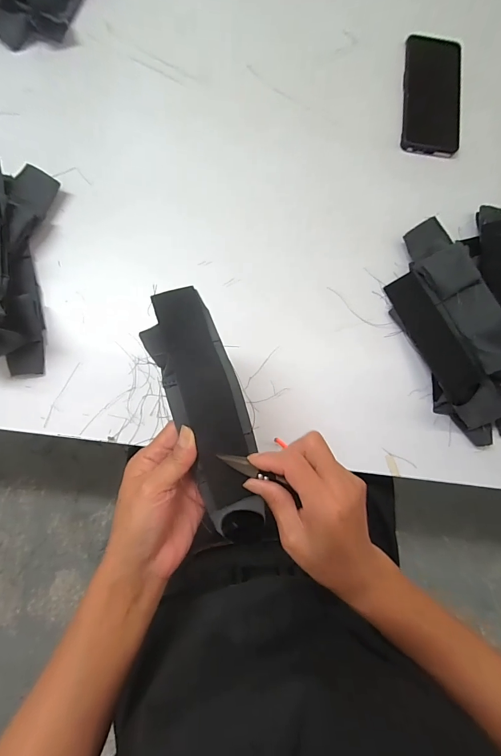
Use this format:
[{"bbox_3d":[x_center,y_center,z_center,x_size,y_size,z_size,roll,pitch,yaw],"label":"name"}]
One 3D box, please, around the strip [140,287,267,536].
[{"bbox_3d":[-0.033,0.027,0.278,0.056,0.020,0.202,-17,87,-7],"label":"strip"}]

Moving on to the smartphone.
[{"bbox_3d":[0.245,-0.381,0.477,0.085,0.012,0.169,5,82,-4],"label":"smartphone"}]

